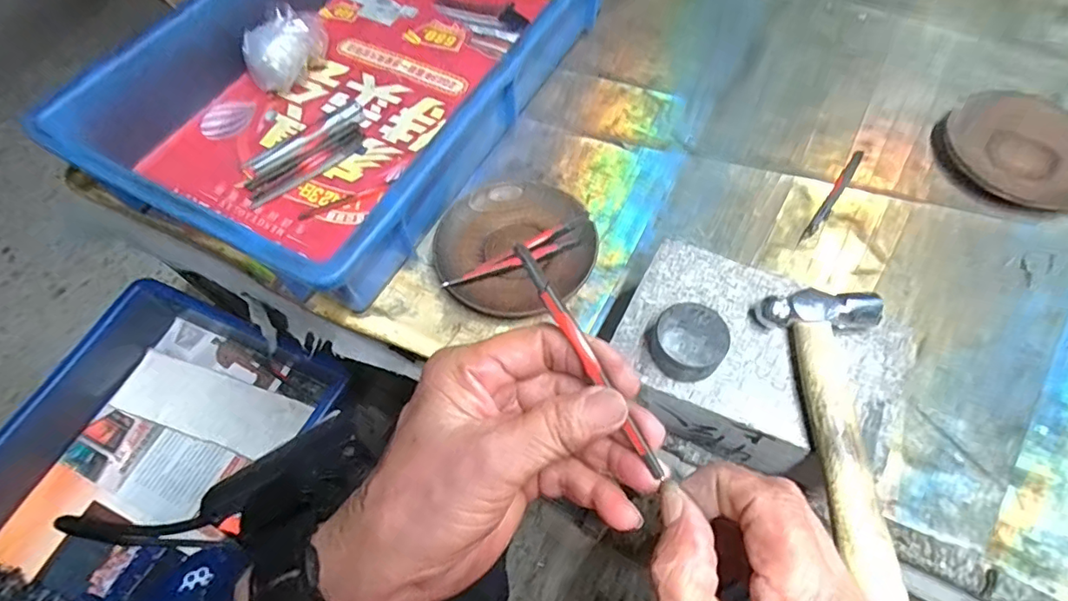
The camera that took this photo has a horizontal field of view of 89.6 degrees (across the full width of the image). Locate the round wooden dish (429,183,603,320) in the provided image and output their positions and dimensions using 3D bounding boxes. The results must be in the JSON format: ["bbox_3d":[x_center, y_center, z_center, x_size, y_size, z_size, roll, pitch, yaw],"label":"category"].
[{"bbox_3d":[-0.013,-0.040,0.395,0.110,0.015,0.113,-1,62,2],"label":"round wooden dish"}]

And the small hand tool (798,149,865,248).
[{"bbox_3d":[0.229,-0.079,0.411,0.008,0.004,0.105,33,68,18],"label":"small hand tool"}]

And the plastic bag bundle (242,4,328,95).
[{"bbox_3d":[-0.219,-0.222,0.475,0.045,0.053,0.077,27,66,15],"label":"plastic bag bundle"}]

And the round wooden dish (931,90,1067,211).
[{"bbox_3d":[0.373,-0.116,0.410,0.093,0.019,0.111,-34,66,-15],"label":"round wooden dish"}]

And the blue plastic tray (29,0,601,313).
[{"bbox_3d":[-0.127,-0.223,0.461,0.273,0.078,0.449,26,66,15],"label":"blue plastic tray"}]

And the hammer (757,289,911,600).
[{"bbox_3d":[0.160,0.062,0.262,0.058,0.018,0.144,-5,64,-2],"label":"hammer"}]

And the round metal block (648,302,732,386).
[{"bbox_3d":[0.082,0.023,0.286,0.037,0.022,0.035,0,64,0],"label":"round metal block"}]

